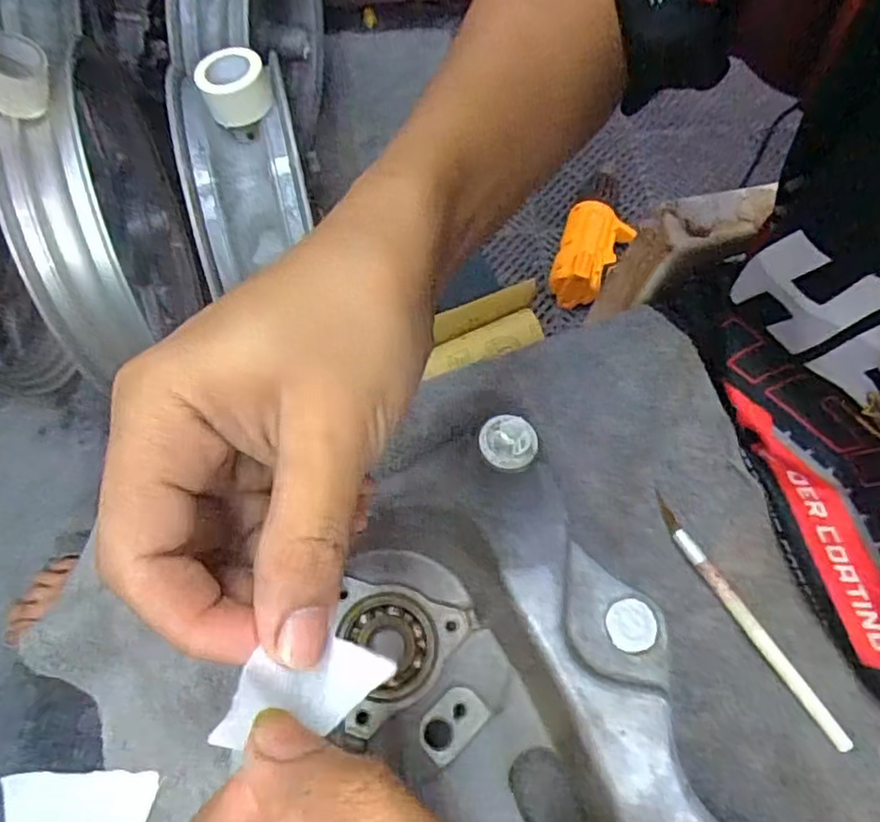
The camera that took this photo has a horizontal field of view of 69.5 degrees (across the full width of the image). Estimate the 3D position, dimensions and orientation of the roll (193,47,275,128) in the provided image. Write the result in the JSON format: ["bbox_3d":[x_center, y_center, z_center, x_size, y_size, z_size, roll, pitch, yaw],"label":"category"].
[{"bbox_3d":[-0.193,-0.305,0.593,0.063,0.042,0.056,-15,66,-9],"label":"roll"}]

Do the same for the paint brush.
[{"bbox_3d":[0.150,0.101,0.316,0.008,0.010,0.134,-27,68,-14],"label":"paint brush"}]

